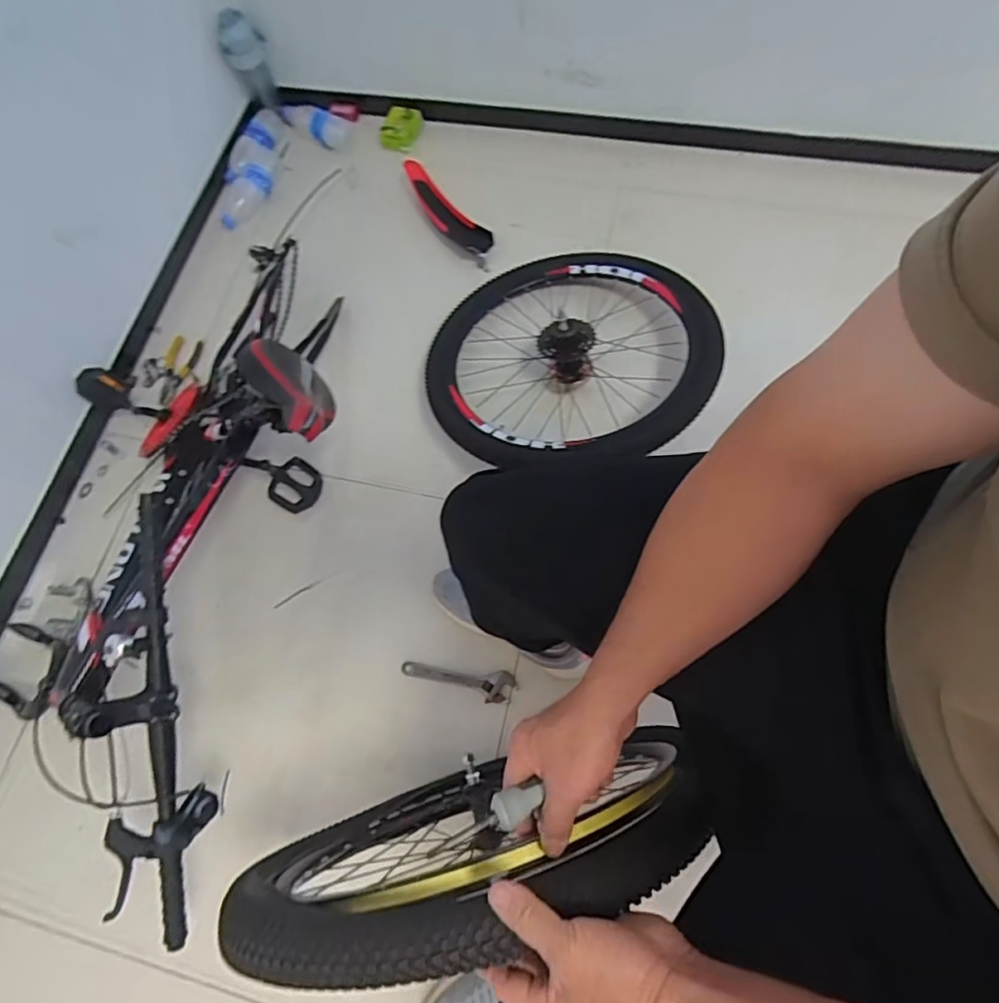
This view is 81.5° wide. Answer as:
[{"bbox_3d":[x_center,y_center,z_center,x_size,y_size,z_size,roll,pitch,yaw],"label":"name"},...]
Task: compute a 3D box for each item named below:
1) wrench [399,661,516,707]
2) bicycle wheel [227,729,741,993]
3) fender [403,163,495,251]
[{"bbox_3d":[-0.068,0.290,0.944,0.189,0.007,0.050,8,70,8],"label":"wrench"},{"bbox_3d":[-0.032,0.364,0.629,0.443,0.466,0.104,-12,68,-3],"label":"bicycle wheel"},{"bbox_3d":[-0.114,-0.606,1.206,0.085,0.034,0.252,-40,84,-13],"label":"fender"}]

